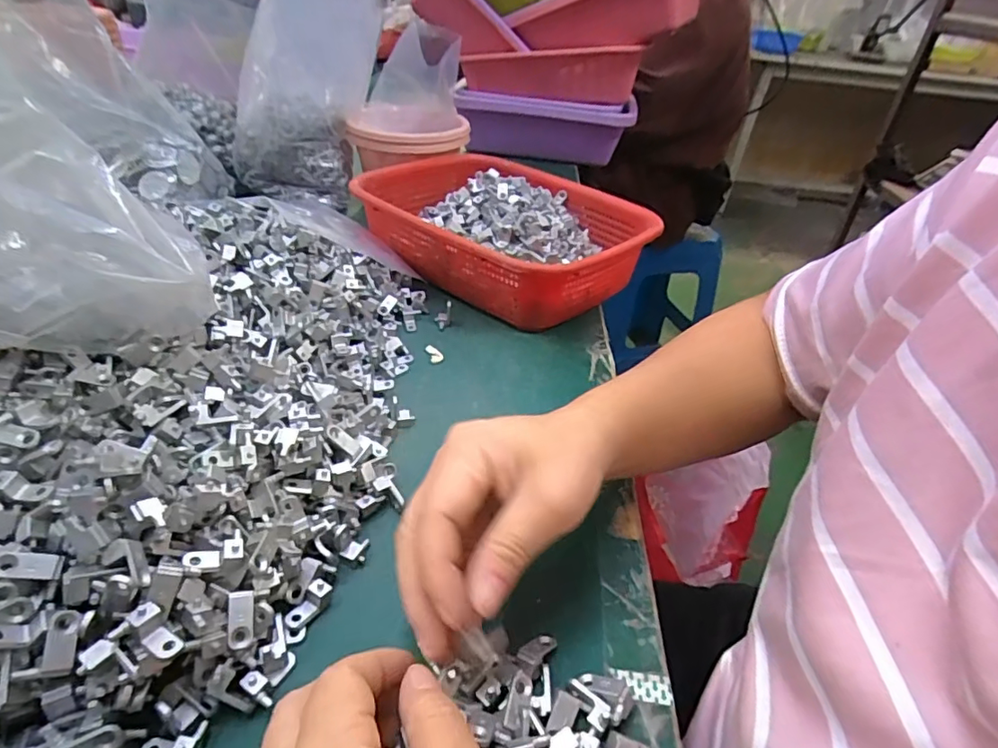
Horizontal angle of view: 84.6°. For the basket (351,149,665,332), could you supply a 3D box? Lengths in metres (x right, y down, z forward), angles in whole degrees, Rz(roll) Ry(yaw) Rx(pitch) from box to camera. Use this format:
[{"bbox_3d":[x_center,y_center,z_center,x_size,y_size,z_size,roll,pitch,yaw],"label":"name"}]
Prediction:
[{"bbox_3d":[0.002,-0.144,0.561,0.280,0.084,0.203,31,44,31],"label":"basket"}]

